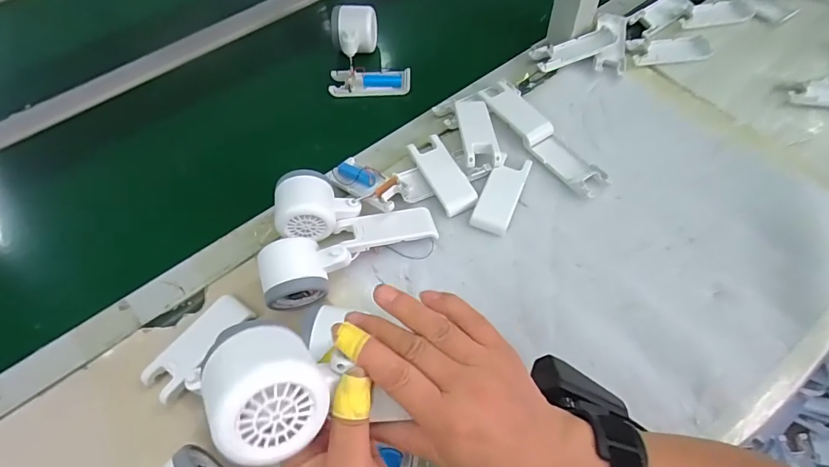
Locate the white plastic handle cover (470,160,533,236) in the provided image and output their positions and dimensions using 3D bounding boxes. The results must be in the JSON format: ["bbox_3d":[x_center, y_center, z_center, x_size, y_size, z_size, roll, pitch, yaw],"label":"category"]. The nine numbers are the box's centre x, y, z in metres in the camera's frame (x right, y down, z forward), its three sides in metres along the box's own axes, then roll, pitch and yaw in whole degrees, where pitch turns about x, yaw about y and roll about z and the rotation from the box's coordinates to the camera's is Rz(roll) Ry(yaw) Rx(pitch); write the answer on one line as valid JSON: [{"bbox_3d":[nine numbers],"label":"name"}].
[{"bbox_3d":[0.094,-0.043,0.495,0.041,0.013,0.096,21,66,12],"label":"white plastic handle cover"}]

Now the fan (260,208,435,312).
[{"bbox_3d":[-0.063,0.016,0.453,0.181,0.055,0.060,-22,64,-22],"label":"fan"}]

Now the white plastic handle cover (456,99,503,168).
[{"bbox_3d":[0.072,-0.120,0.526,0.039,0.014,0.103,-6,63,-1],"label":"white plastic handle cover"}]

